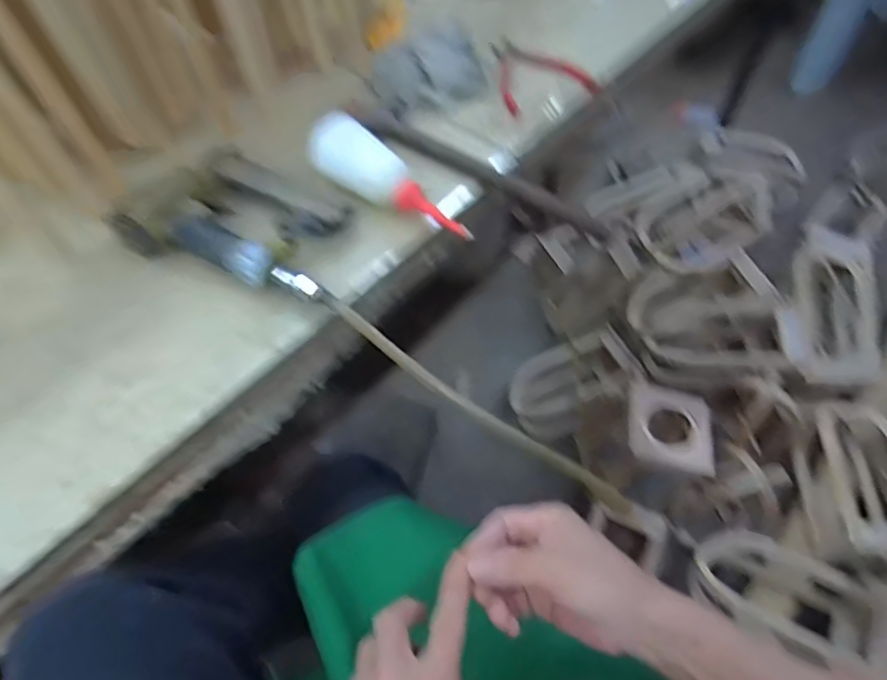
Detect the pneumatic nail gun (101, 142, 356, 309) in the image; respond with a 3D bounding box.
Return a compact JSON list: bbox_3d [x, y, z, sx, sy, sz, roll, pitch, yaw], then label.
[{"bbox_3d":[-0.183,-0.111,0.550,0.233,0.045,0.147,25,62,18],"label":"pneumatic nail gun"}]

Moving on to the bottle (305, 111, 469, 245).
[{"bbox_3d":[-0.051,-0.152,0.573,0.189,0.043,0.050,37,66,8],"label":"bottle"}]

